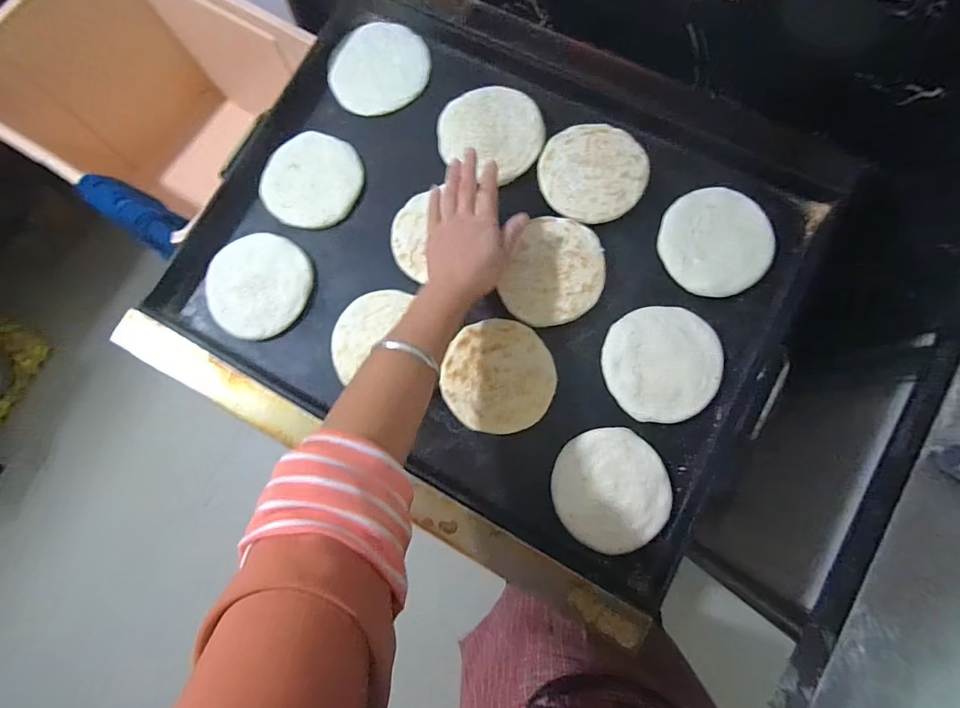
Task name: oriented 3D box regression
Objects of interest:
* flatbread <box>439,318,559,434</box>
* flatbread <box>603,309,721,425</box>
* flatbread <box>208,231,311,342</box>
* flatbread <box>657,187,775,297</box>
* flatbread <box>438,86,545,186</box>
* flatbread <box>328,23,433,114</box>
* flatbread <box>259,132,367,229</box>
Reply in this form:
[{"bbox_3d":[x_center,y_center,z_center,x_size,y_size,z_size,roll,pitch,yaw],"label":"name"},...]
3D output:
[{"bbox_3d":[0.022,0.025,0.501,0.121,0.009,0.124,-1,81,4],"label":"flatbread"},{"bbox_3d":[0.205,0.011,0.496,0.125,0.011,0.125,-1,81,4],"label":"flatbread"},{"bbox_3d":[-0.277,-0.087,0.543,0.130,0.011,0.126,-1,81,4],"label":"flatbread"},{"bbox_3d":[0.273,-0.133,0.512,0.118,0.007,0.125,-23,80,0],"label":"flatbread"},{"bbox_3d":[0.016,-0.275,0.545,0.124,0.011,0.121,-1,81,4],"label":"flatbread"},{"bbox_3d":[-0.134,-0.378,0.586,0.130,0.013,0.119,-1,81,4],"label":"flatbread"},{"bbox_3d":[-0.212,-0.220,0.563,0.119,0.018,0.122,-1,81,4],"label":"flatbread"}]

